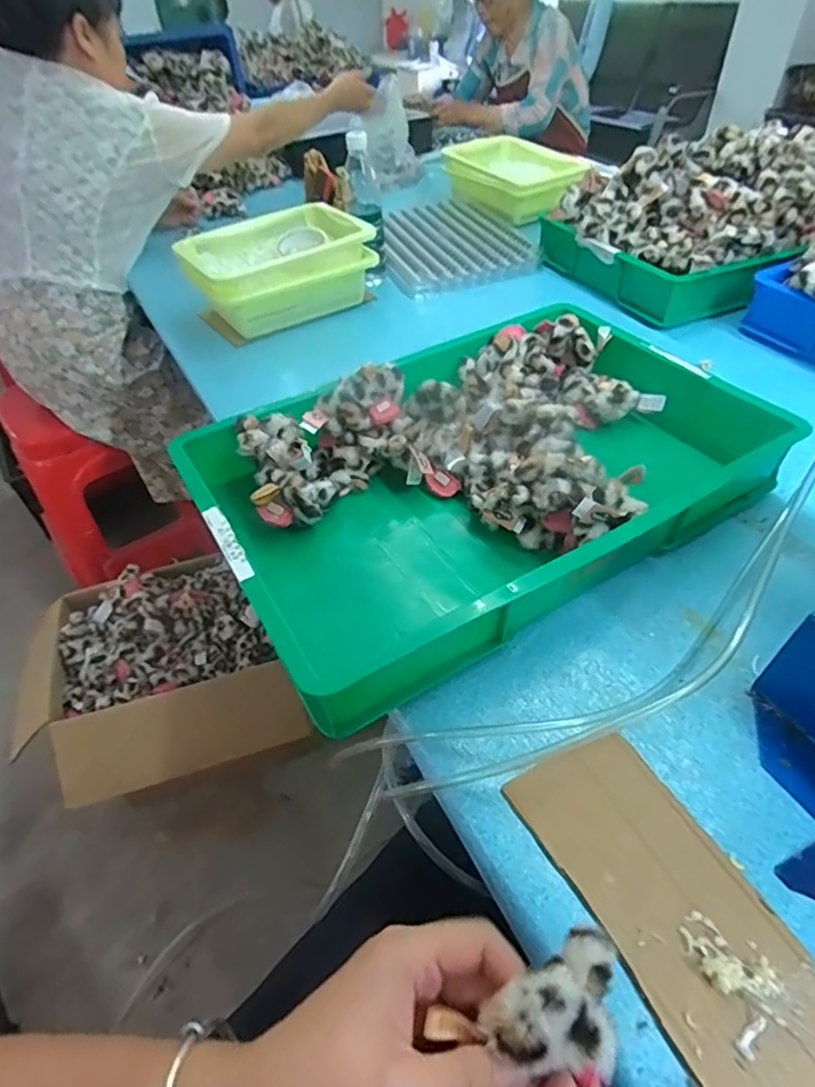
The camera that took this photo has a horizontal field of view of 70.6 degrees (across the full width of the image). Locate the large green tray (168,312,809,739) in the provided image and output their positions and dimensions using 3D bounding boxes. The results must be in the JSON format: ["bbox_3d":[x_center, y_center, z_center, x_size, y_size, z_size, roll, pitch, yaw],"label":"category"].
[{"bbox_3d":[0.078,-0.087,0.601,0.537,0.085,0.349,-25,50,-20],"label":"large green tray"}]

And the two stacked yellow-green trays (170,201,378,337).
[{"bbox_3d":[-0.215,-0.452,0.947,0.269,0.112,0.219,-26,50,-21],"label":"two stacked yellow-green trays"}]

